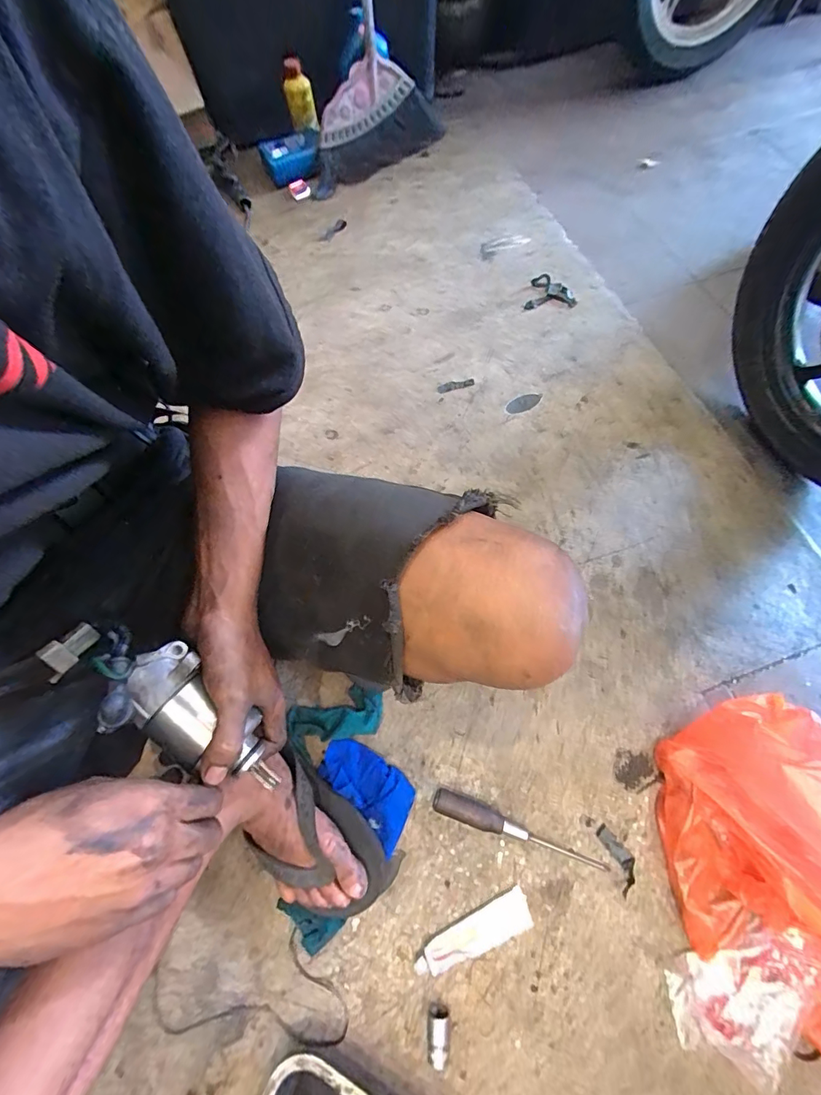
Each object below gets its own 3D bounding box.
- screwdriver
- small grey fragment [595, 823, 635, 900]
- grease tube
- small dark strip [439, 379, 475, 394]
[{"bbox_3d":[0.129,0.341,0.520,0.210,0.022,0.028,16,71,9],"label":"screwdriver"},{"bbox_3d":[0.248,0.368,0.515,0.028,0.004,0.069,-20,69,-5],"label":"small grey fragment"},{"bbox_3d":[0.073,0.440,0.490,0.136,0.022,0.037,-24,70,-6],"label":"grease tube"},{"bbox_3d":[0.084,-0.302,0.808,0.068,0.004,0.021,-11,68,9],"label":"small dark strip"}]

